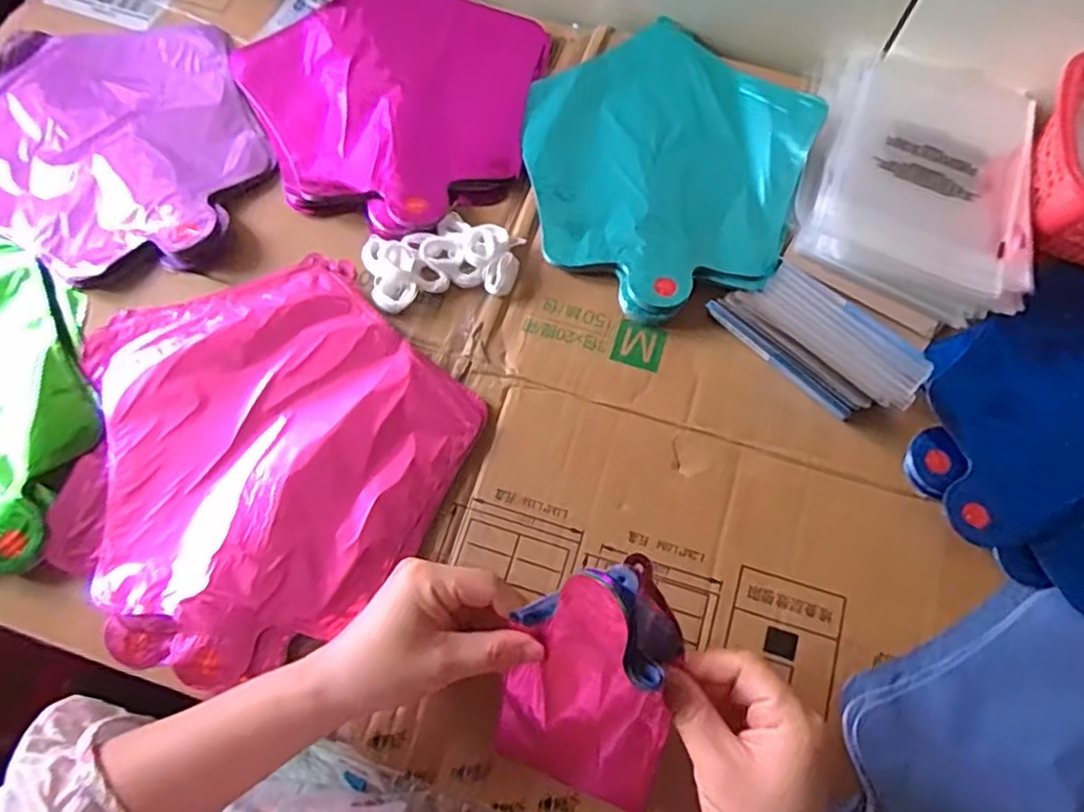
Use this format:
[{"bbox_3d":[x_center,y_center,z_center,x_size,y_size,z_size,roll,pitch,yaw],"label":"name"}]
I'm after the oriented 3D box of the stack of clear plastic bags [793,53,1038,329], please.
[{"bbox_3d":[0.283,-0.184,0.506,0.156,0.028,0.233,18,71,5],"label":"stack of clear plastic bags"}]

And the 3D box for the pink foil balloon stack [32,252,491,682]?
[{"bbox_3d":[-0.187,0.023,0.428,0.240,0.013,0.245,-43,76,-15],"label":"pink foil balloon stack"}]

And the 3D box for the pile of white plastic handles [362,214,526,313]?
[{"bbox_3d":[-0.071,-0.104,0.480,0.105,0.016,0.062,-11,71,-5],"label":"pile of white plastic handles"}]

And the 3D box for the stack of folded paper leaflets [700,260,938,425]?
[{"bbox_3d":[0.181,-0.043,0.441,0.126,0.018,0.076,42,74,13],"label":"stack of folded paper leaflets"}]

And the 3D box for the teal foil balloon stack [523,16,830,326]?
[{"bbox_3d":[0.088,-0.187,0.508,0.205,0.022,0.252,21,71,6],"label":"teal foil balloon stack"}]

